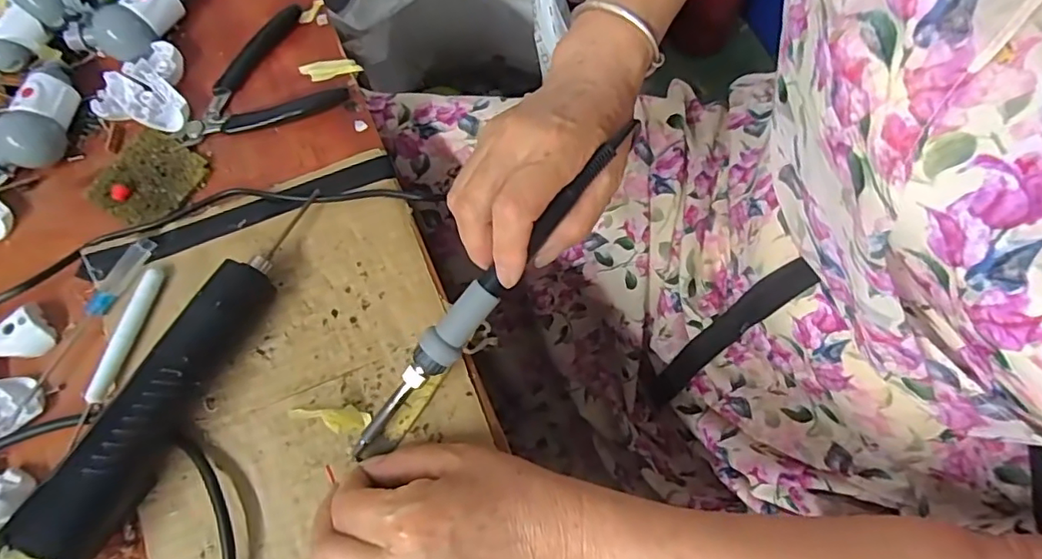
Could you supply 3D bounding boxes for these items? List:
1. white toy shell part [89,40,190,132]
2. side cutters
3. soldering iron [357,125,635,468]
[{"bbox_3d":[-0.258,-0.127,0.385,0.060,0.012,0.060,-15,72,-5],"label":"white toy shell part"},{"bbox_3d":[-0.183,-0.131,0.386,0.108,0.011,0.082,-32,74,-11],"label":"side cutters"},{"bbox_3d":[-0.018,0.008,0.296,0.019,0.018,0.223,43,98,13],"label":"soldering iron"}]

